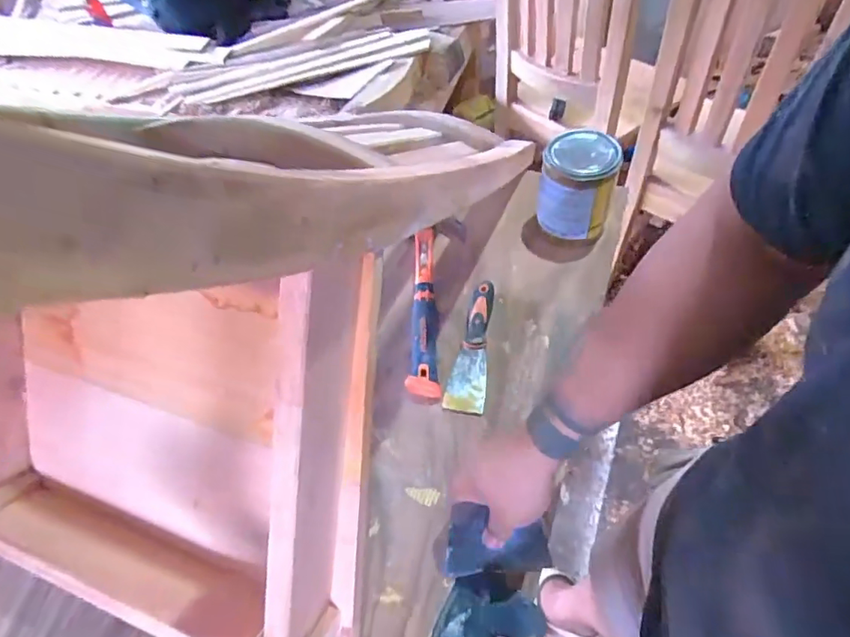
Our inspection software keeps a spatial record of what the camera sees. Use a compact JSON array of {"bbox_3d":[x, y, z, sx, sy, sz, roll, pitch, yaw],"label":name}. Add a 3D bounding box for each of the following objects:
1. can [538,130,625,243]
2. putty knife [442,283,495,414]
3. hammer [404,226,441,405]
[{"bbox_3d":[0.219,-0.192,0.771,0.100,0.125,0.093,-2,53,3],"label":"can"},{"bbox_3d":[0.068,0.033,0.708,0.050,0.034,0.198,9,55,11],"label":"putty knife"},{"bbox_3d":[-0.003,-0.015,0.742,0.040,0.033,0.277,-3,53,3],"label":"hammer"}]

